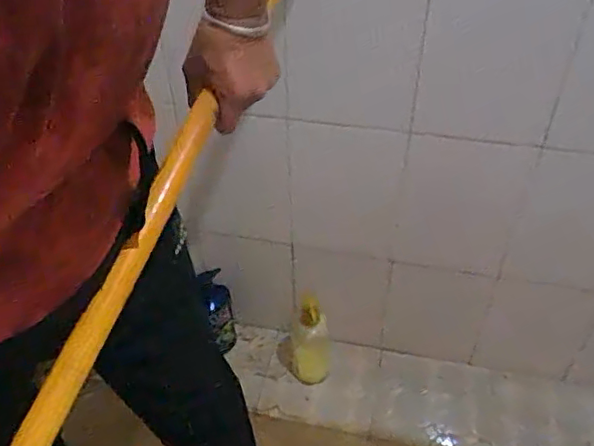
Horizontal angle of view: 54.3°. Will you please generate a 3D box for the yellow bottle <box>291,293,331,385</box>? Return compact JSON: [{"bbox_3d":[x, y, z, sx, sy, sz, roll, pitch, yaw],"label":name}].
[{"bbox_3d":[0.029,0.246,1.261,0.096,0.250,0.081,1,43,3],"label":"yellow bottle"}]

